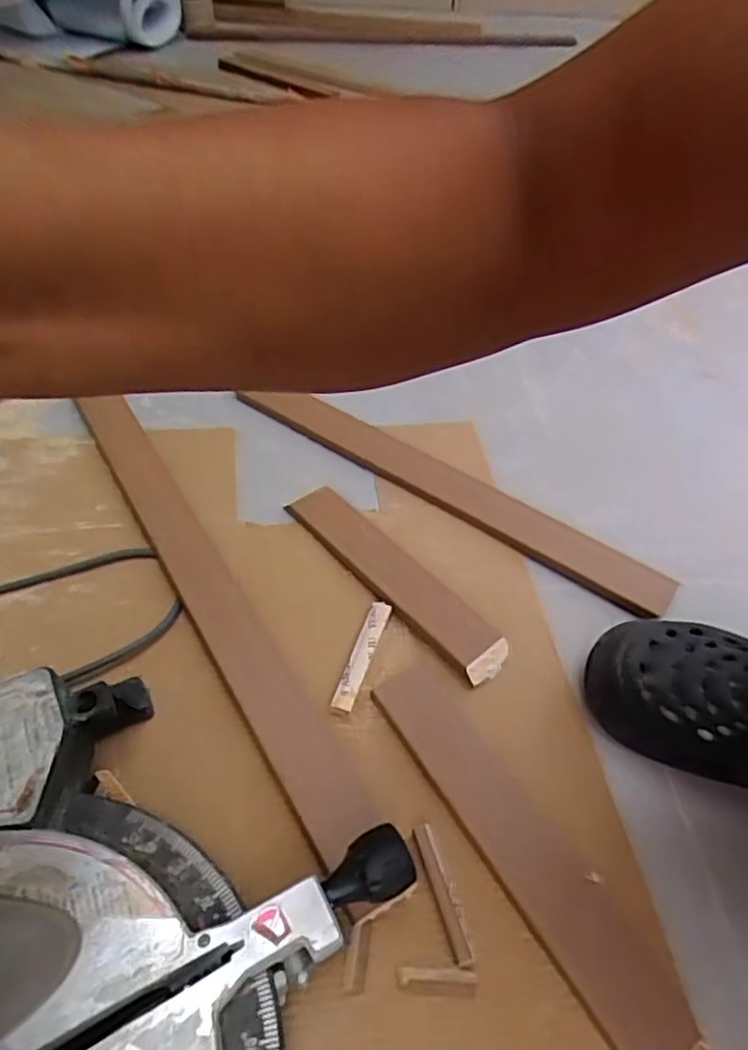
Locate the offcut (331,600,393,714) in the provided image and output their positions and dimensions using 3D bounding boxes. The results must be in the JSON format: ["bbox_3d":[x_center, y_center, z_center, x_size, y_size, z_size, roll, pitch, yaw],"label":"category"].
[{"bbox_3d":[-0.010,0.112,0.573,0.018,0.012,0.106,17,49,10],"label":"offcut"}]

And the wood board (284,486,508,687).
[{"bbox_3d":[0.016,0.047,0.630,0.053,0.016,0.264,-32,58,-28],"label":"wood board"}]

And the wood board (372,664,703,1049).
[{"bbox_3d":[0.100,0.229,0.482,0.052,0.005,0.302,-24,54,-24],"label":"wood board"}]

